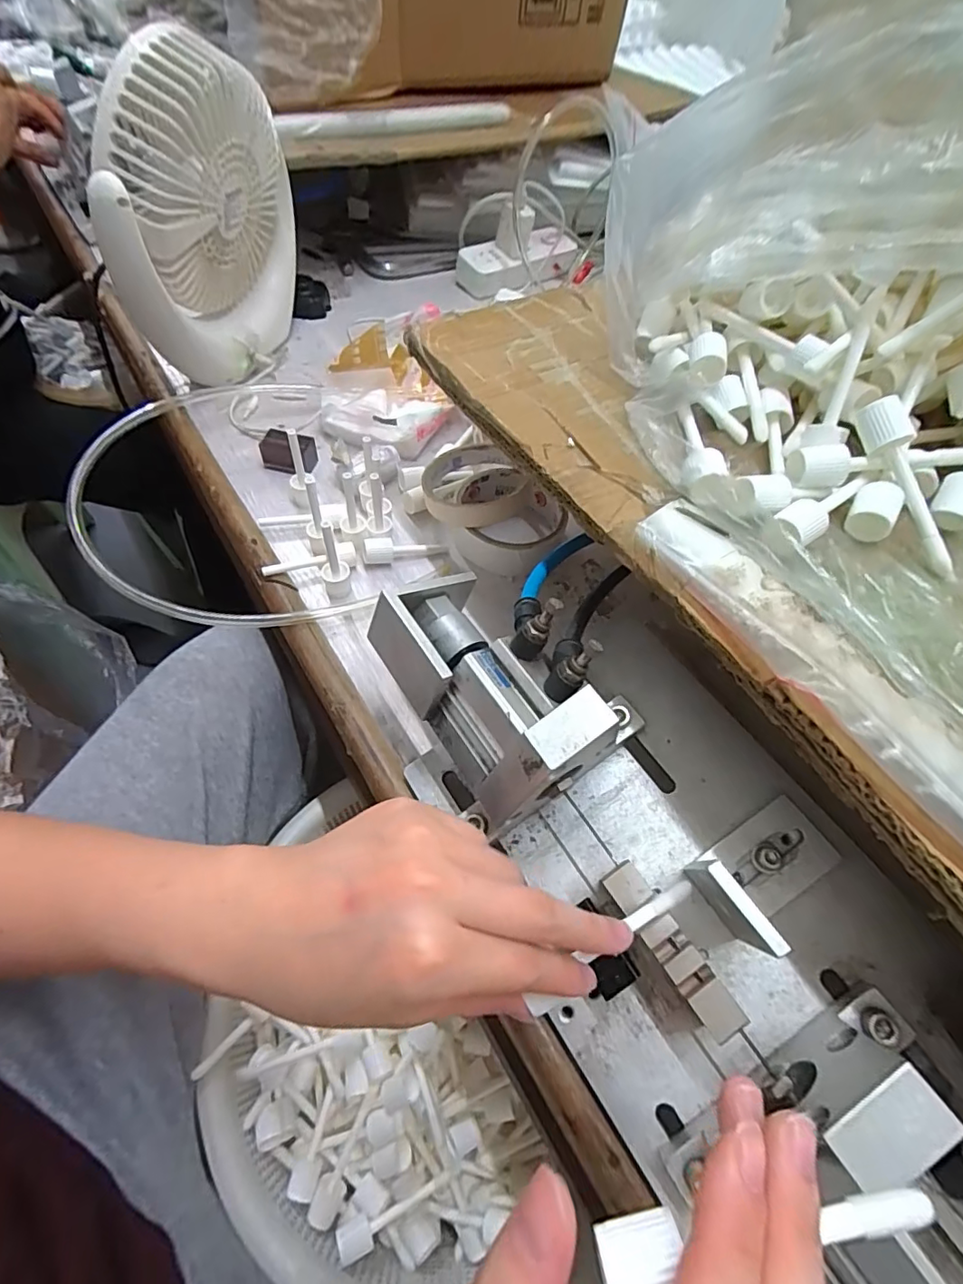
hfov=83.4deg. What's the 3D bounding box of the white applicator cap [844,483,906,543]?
[{"bbox_3d":[0.176,-0.059,0.243,0.020,0.016,0.022,35,61,16],"label":"white applicator cap"}]

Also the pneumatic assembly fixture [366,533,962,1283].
[{"bbox_3d":[0.094,0.115,0.240,0.159,0.105,0.381,-22,62,-18],"label":"pneumatic assembly fixture"}]

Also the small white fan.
[{"bbox_3d":[-0.221,-0.328,0.438,0.089,0.206,0.186,13,57,3],"label":"small white fan"}]

